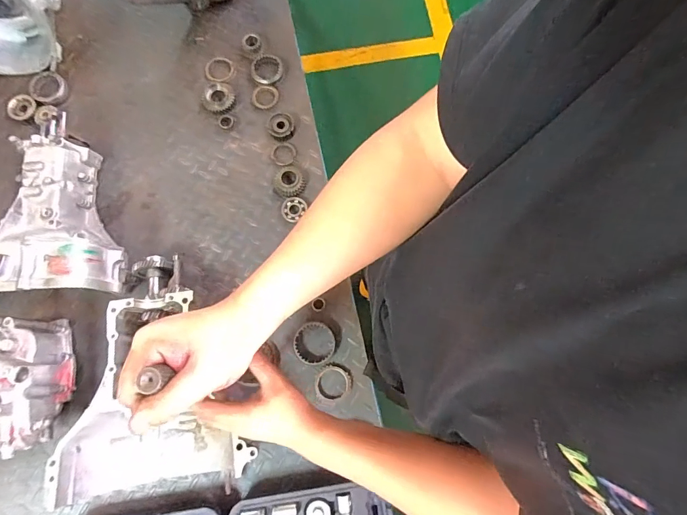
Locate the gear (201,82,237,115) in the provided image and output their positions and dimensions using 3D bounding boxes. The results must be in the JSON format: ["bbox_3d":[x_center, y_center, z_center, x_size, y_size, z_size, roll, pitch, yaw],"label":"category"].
[{"bbox_3d":[-0.262,-0.338,0.803,0.066,0.020,0.068,0,78,-1],"label":"gear"}]

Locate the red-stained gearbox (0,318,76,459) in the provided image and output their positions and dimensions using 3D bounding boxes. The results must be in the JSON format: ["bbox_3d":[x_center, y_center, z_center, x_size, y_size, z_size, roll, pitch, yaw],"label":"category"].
[{"bbox_3d":[-0.565,0.206,0.617,0.140,0.182,0.217,-4,79,-2],"label":"red-stained gearbox"}]

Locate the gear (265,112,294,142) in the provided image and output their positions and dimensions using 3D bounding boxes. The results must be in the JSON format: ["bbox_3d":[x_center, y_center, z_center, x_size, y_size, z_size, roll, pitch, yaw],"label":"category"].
[{"bbox_3d":[-0.133,-0.275,0.802,0.056,0.019,0.059,0,78,-1],"label":"gear"}]

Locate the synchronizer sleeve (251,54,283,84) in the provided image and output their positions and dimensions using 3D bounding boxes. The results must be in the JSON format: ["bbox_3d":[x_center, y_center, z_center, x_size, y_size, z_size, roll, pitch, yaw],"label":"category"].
[{"bbox_3d":[-0.165,-0.408,0.820,0.066,0.018,0.075,-10,79,-3],"label":"synchronizer sleeve"}]

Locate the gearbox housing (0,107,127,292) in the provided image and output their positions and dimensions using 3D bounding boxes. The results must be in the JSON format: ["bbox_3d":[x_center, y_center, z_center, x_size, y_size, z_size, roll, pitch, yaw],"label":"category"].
[{"bbox_3d":[-0.528,-0.108,0.701,0.222,0.147,0.351,-4,79,-2],"label":"gearbox housing"}]

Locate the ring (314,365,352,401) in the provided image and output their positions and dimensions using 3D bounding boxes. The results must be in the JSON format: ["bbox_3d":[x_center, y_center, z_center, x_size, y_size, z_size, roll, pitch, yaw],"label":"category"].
[{"bbox_3d":[-0.019,0.233,0.704,0.066,0.006,0.063,0,78,-1],"label":"ring"}]

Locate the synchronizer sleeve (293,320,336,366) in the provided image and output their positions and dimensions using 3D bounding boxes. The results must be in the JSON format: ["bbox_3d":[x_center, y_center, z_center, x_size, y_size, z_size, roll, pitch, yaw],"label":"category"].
[{"bbox_3d":[-0.054,0.162,0.721,0.079,0.021,0.078,0,78,-1],"label":"synchronizer sleeve"}]

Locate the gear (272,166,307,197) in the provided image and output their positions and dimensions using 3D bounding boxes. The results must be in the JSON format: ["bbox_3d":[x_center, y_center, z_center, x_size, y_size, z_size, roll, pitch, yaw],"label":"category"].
[{"bbox_3d":[-0.110,-0.153,0.763,0.063,0.020,0.067,0,78,-1],"label":"gear"}]

